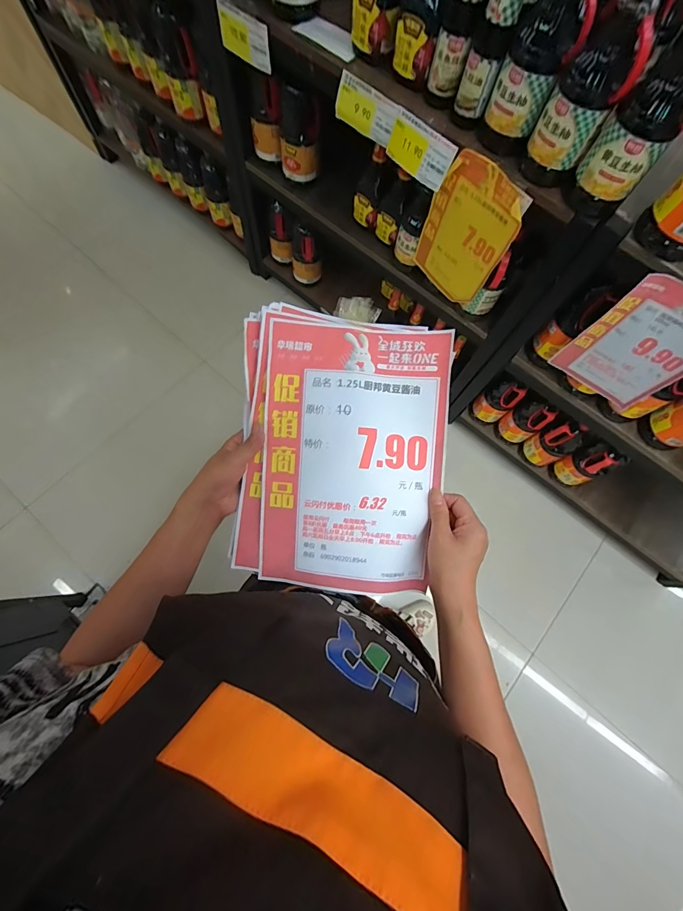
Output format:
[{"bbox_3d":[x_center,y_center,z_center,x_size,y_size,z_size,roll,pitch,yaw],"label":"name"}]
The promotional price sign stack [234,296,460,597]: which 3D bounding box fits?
[{"bbox_3d":[-0.001,-0.002,0.406,0.221,0.031,0.293,6,92,2],"label":"promotional price sign stack"}]

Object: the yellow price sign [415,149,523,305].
[{"bbox_3d":[0.268,-0.486,0.824,0.017,0.295,0.196,-39,84,-15],"label":"yellow price sign"}]

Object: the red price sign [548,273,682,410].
[{"bbox_3d":[0.608,-0.220,0.755,0.201,0.285,0.028,34,76,10],"label":"red price sign"}]

